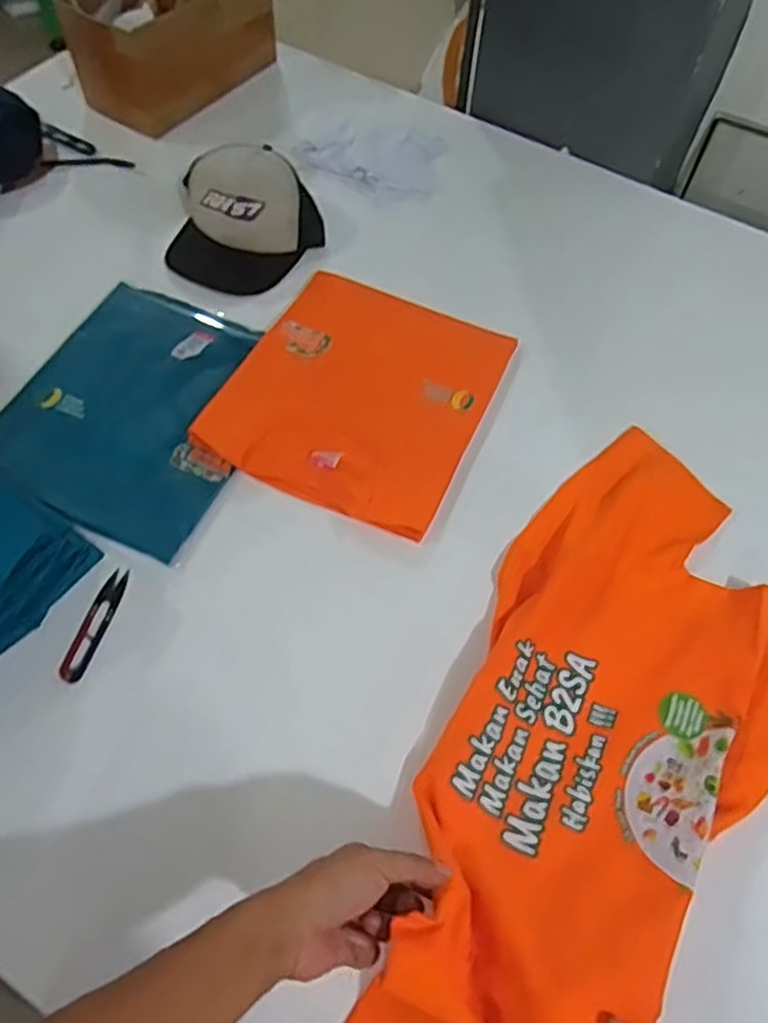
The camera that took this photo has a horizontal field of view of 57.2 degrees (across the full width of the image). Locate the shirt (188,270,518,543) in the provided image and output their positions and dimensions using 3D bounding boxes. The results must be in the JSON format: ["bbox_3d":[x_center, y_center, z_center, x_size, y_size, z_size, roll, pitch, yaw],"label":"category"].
[{"bbox_3d":[-0.025,-0.144,0.839,0.280,0.026,0.320,24,58,10],"label":"shirt"}]

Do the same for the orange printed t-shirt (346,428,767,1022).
[{"bbox_3d":[0.211,0.206,0.632,0.298,0.069,0.651,27,57,12],"label":"orange printed t-shirt"}]

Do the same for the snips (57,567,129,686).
[{"bbox_3d":[-0.282,0.110,0.687,0.023,0.008,0.115,14,60,6],"label":"snips"}]

